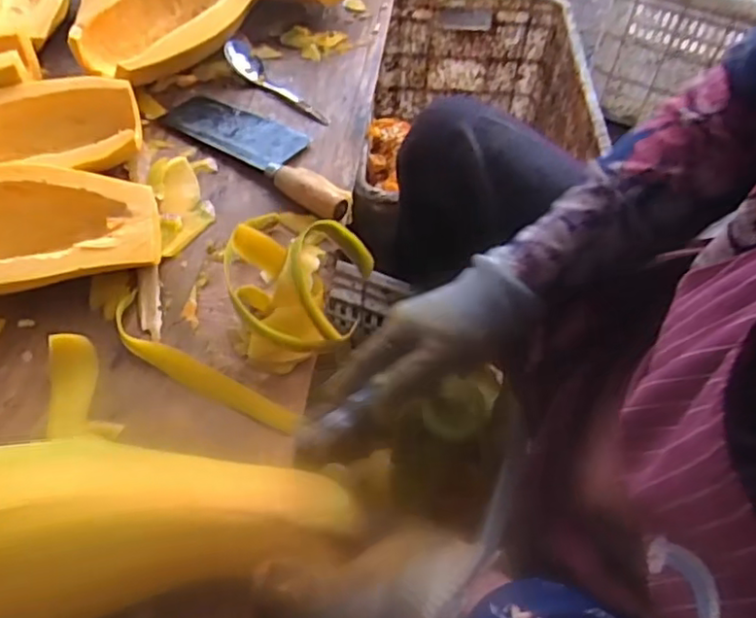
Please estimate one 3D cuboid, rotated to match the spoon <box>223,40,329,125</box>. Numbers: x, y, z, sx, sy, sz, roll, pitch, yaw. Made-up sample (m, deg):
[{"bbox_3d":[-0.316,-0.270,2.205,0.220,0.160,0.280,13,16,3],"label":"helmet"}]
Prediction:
[{"bbox_3d":[-0.125,-0.272,0.747,0.033,0.032,0.160,-37,64,-23],"label":"spoon"}]

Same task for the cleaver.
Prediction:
[{"bbox_3d":[-0.125,-0.186,0.689,0.269,0.030,0.083,33,62,19],"label":"cleaver"}]

